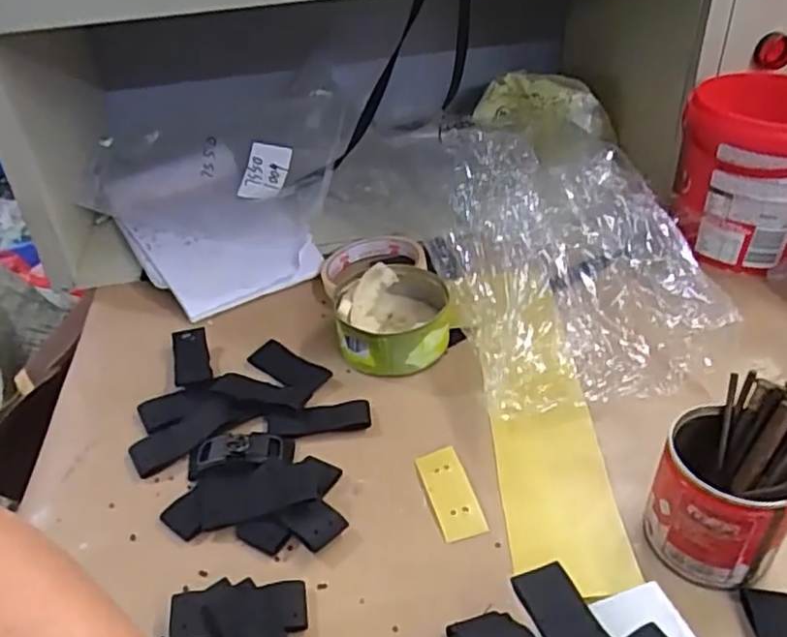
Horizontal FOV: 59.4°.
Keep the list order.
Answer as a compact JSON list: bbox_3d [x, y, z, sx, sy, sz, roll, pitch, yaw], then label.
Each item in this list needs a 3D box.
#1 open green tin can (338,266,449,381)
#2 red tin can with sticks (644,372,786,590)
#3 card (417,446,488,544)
[{"bbox_3d":[0.000,-0.003,0.505,0.083,0.037,0.090,-1,38,3],"label":"open green tin can"},{"bbox_3d":[0.167,0.083,0.347,0.060,0.086,0.067,19,43,26],"label":"red tin can with sticks"},{"bbox_3d":[0.032,0.100,0.397,0.026,0.005,0.059,-10,43,-13],"label":"card"}]

